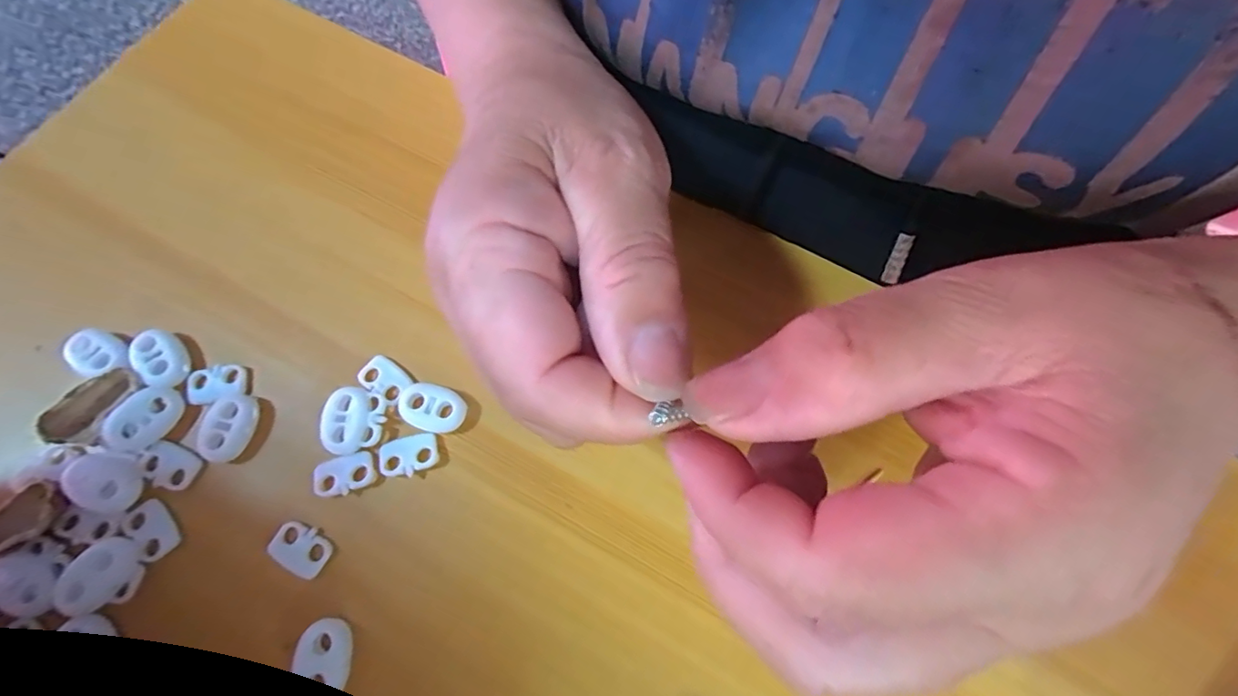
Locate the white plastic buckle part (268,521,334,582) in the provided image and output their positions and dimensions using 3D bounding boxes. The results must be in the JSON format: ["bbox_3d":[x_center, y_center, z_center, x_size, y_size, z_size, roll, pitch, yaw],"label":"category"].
[{"bbox_3d":[-0.099,0.063,0.166,0.018,0.004,0.013,27,72,8],"label":"white plastic buckle part"}]

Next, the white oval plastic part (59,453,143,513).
[{"bbox_3d":[-0.162,0.042,0.166,0.022,0.006,0.016,20,72,6],"label":"white oval plastic part"}]

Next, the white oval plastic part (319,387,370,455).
[{"bbox_3d":[-0.090,0.024,0.176,0.015,0.004,0.022,11,71,3],"label":"white oval plastic part"}]

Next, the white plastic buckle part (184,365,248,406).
[{"bbox_3d":[-0.138,0.012,0.181,0.018,0.005,0.012,-12,71,-5],"label":"white plastic buckle part"}]

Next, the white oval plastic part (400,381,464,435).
[{"bbox_3d":[-0.063,0.020,0.178,0.022,0.005,0.015,18,71,5],"label":"white oval plastic part"}]

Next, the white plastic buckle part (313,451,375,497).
[{"bbox_3d":[-0.089,0.041,0.171,0.019,0.004,0.012,-15,71,-6],"label":"white plastic buckle part"}]

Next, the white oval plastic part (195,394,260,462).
[{"bbox_3d":[-0.128,0.026,0.174,0.014,0.005,0.021,10,71,3],"label":"white oval plastic part"}]

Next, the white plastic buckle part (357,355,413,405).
[{"bbox_3d":[-0.080,0.010,0.181,0.018,0.004,0.012,32,73,10],"label":"white plastic buckle part"}]

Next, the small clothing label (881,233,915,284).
[{"bbox_3d":[0.097,-0.031,0.185,0.005,0.018,0.004,11,38,4],"label":"small clothing label"}]

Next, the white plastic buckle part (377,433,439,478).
[{"bbox_3d":[-0.069,0.035,0.174,0.019,0.004,0.012,-17,72,-7],"label":"white plastic buckle part"}]

